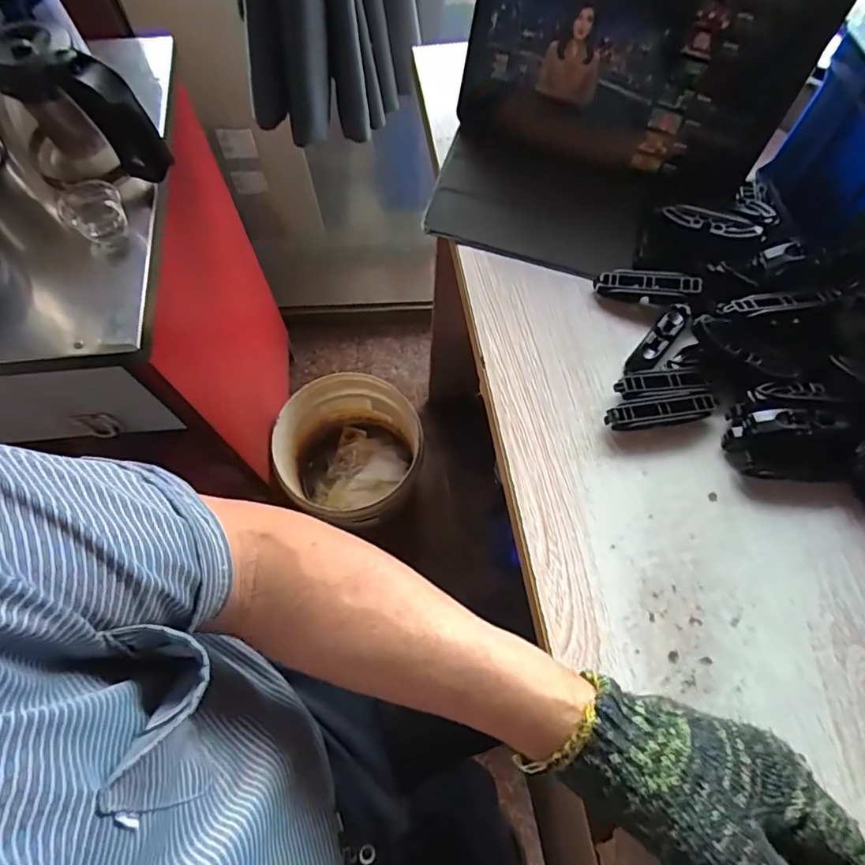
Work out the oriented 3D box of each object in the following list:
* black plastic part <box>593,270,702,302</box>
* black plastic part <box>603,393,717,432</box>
[{"bbox_3d":[0.170,-0.117,0.419,0.077,0.018,0.017,5,68,16],"label":"black plastic part"},{"bbox_3d":[0.164,-0.014,0.384,0.079,0.016,0.018,-6,69,-3],"label":"black plastic part"}]

